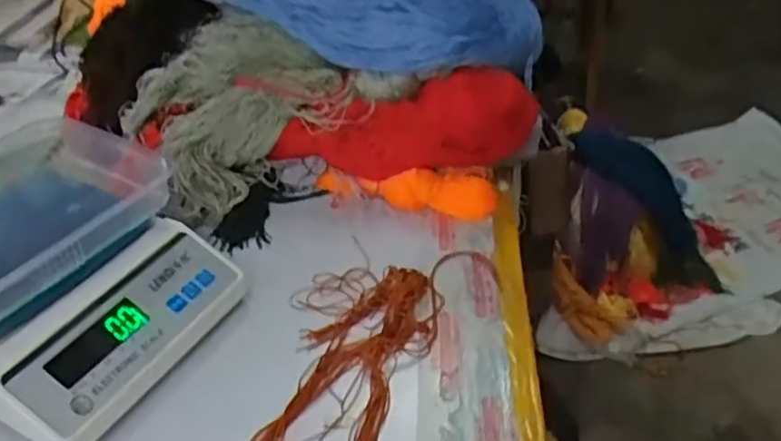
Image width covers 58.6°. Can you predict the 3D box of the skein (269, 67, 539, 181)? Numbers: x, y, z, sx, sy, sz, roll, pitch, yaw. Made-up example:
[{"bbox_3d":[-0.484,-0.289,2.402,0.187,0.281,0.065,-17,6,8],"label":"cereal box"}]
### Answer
[{"bbox_3d":[0.014,-0.083,0.676,0.256,0.110,0.060,-6,38,-3],"label":"skein"}]

